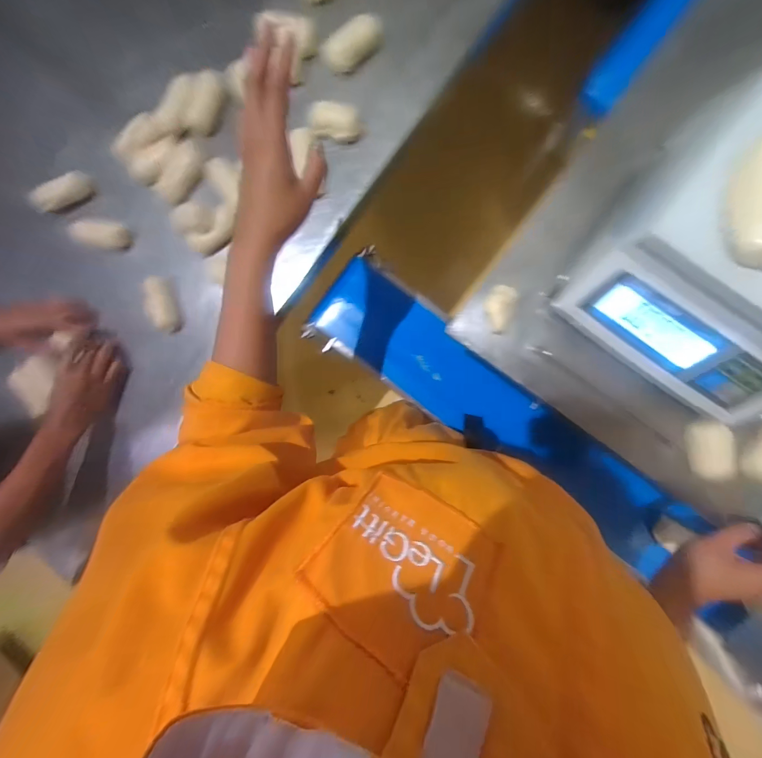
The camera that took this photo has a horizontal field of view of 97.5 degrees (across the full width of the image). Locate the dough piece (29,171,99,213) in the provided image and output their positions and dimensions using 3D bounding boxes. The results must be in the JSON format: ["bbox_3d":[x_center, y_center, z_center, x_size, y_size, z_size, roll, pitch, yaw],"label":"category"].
[{"bbox_3d":[-0.503,-0.295,0.531,0.033,0.030,0.103,11,52,7],"label":"dough piece"}]

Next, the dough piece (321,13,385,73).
[{"bbox_3d":[-0.044,-0.516,0.513,0.095,0.029,0.040,-27,88,7],"label":"dough piece"}]

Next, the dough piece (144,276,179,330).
[{"bbox_3d":[-0.379,-0.130,0.575,0.029,0.039,0.089,10,122,7],"label":"dough piece"}]

